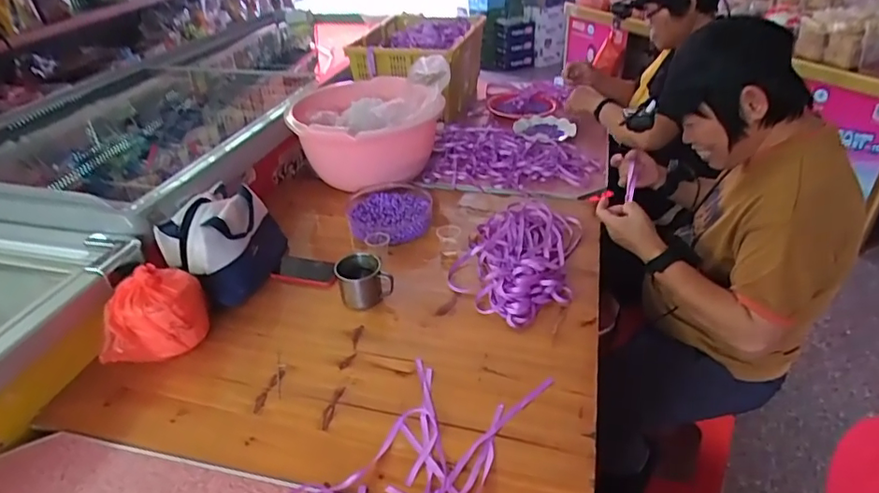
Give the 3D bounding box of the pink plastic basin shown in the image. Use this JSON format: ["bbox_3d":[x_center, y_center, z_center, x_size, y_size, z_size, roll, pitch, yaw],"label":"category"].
[{"bbox_3d":[-0.192,-0.324,1.511,0.390,0.196,0.490,-7,33,-4],"label":"pink plastic basin"}]

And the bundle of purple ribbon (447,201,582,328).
[{"bbox_3d":[0.157,0.014,1.124,0.233,0.052,0.385,7,35,16],"label":"bundle of purple ribbon"}]

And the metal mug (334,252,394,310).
[{"bbox_3d":[-0.146,0.069,1.041,0.094,0.079,0.083,-17,36,-19],"label":"metal mug"}]

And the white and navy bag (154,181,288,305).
[{"bbox_3d":[-0.417,-0.014,1.102,0.145,0.174,0.245,11,36,21],"label":"white and navy bag"}]

